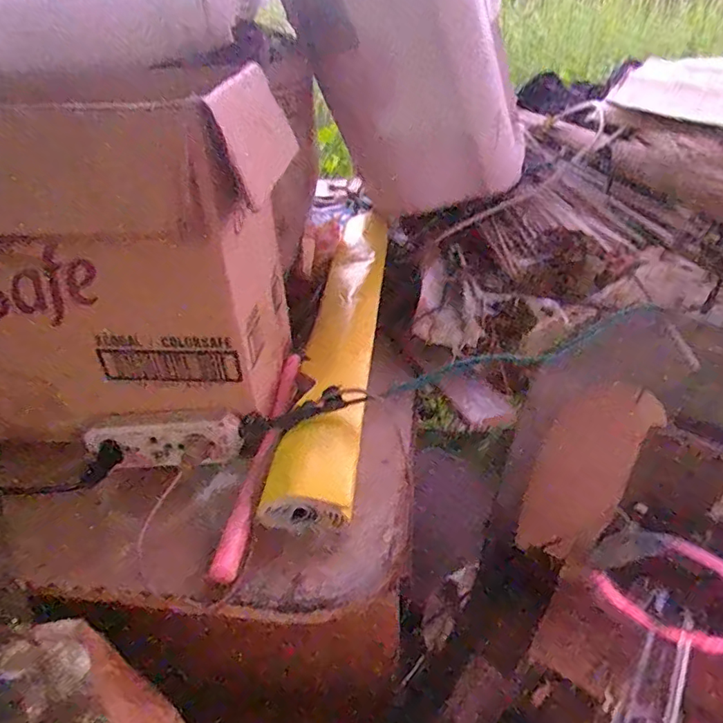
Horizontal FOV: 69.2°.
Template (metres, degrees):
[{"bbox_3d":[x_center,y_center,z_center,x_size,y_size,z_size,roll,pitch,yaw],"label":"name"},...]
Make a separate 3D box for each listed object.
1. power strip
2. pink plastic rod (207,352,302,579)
[{"bbox_3d":[-0.181,0.073,0.484,0.140,0.047,0.022,-3,7,3],"label":"power strip"},{"bbox_3d":[-0.090,0.078,0.490,0.024,0.025,0.273,1,37,8],"label":"pink plastic rod"}]

